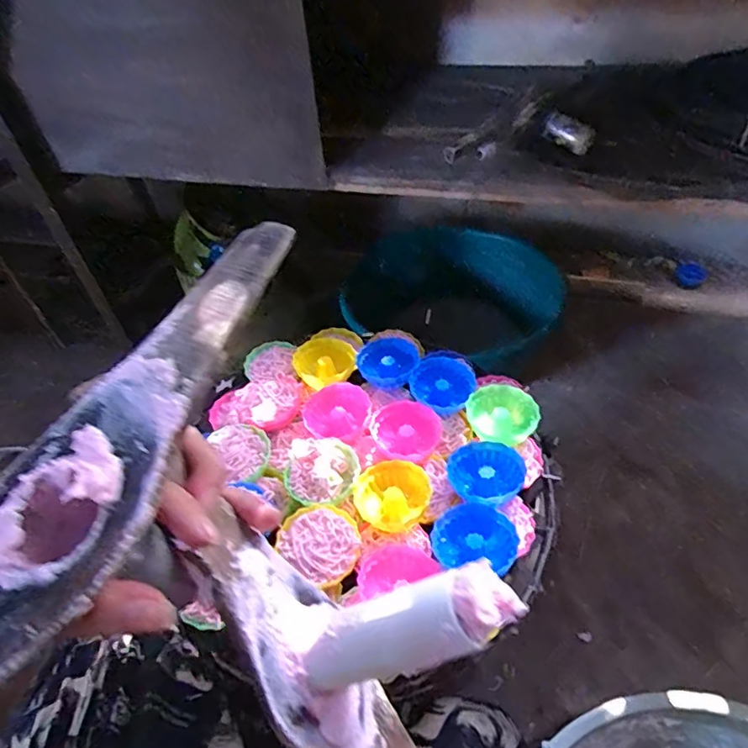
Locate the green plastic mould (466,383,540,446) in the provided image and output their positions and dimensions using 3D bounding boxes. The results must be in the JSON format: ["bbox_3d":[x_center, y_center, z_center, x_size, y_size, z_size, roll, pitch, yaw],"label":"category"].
[{"bbox_3d":[0.115,0.035,0.461,0.061,0.018,0.057,6,47,14],"label":"green plastic mould"}]

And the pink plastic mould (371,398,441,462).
[{"bbox_3d":[0.029,0.051,0.464,0.054,0.022,0.059,-4,46,4],"label":"pink plastic mould"}]

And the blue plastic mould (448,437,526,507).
[{"bbox_3d":[0.093,0.081,0.423,0.057,0.020,0.062,-4,46,4],"label":"blue plastic mould"}]

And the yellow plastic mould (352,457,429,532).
[{"bbox_3d":[0.015,0.099,0.427,0.059,0.026,0.050,-38,53,-26],"label":"yellow plastic mould"}]

